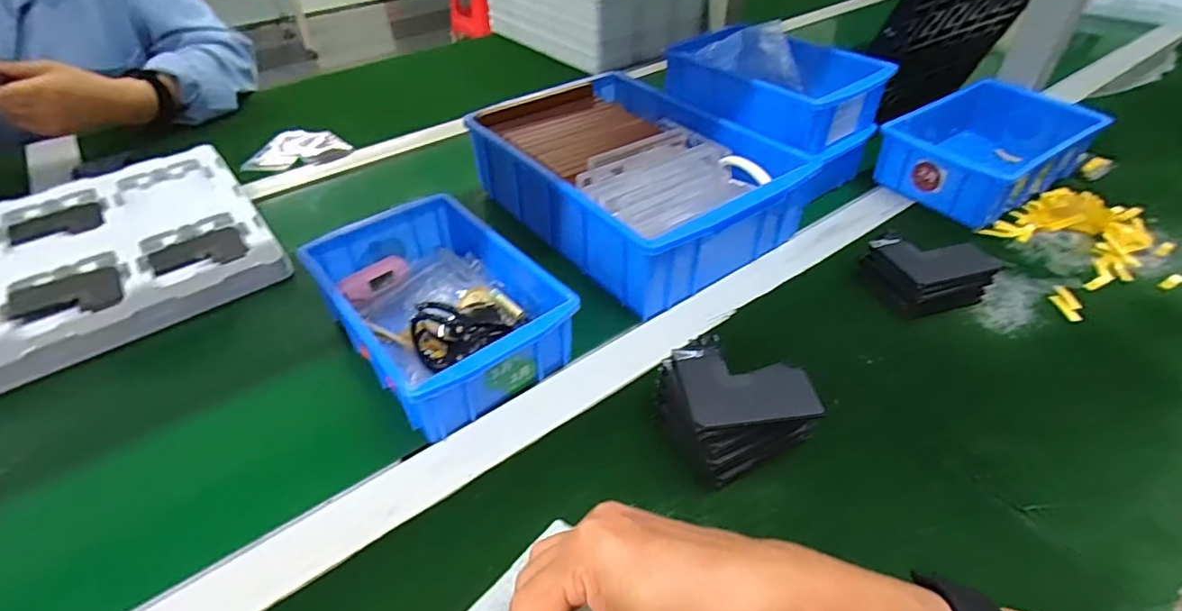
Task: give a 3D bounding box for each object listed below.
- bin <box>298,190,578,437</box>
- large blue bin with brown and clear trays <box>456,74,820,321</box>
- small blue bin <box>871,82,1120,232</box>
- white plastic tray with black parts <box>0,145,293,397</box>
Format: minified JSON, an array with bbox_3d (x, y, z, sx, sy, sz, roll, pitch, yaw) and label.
[{"bbox_3d":[-0.119,-0.003,0.448,0.130,0.056,0.197,-30,49,-28],"label":"bin"},{"bbox_3d":[0.040,-0.128,0.564,0.208,0.077,0.290,-28,48,-27],"label":"large blue bin with brown and clear trays"},{"bbox_3d":[0.424,-0.171,0.630,0.204,0.066,0.140,-25,47,-25],"label":"small blue bin"},{"bbox_3d":[-0.479,-0.038,0.533,0.320,0.025,0.300,-29,48,-27],"label":"white plastic tray with black parts"}]

